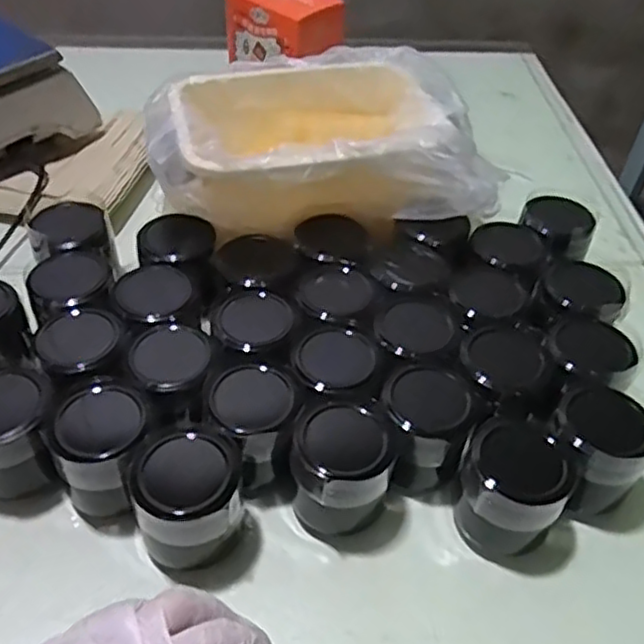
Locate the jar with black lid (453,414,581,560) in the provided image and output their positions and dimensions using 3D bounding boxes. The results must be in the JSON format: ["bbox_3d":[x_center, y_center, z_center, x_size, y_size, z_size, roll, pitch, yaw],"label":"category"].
[{"bbox_3d":[0.122,0.113,0.453,0.065,0.074,0.064,2,44,-2],"label":"jar with black lid"}]

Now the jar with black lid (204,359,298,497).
[{"bbox_3d":[-0.047,0.074,0.481,0.060,0.075,0.066,-23,50,-26],"label":"jar with black lid"}]

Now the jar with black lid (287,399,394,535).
[{"bbox_3d":[0.010,0.099,0.458,0.057,0.083,0.061,2,44,-2],"label":"jar with black lid"}]

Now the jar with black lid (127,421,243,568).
[{"bbox_3d":[-0.085,0.114,0.440,0.064,0.081,0.071,-13,46,-17],"label":"jar with black lid"}]

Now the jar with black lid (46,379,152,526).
[{"bbox_3d":[-0.143,0.089,0.459,0.059,0.080,0.059,2,44,-2],"label":"jar with black lid"}]

